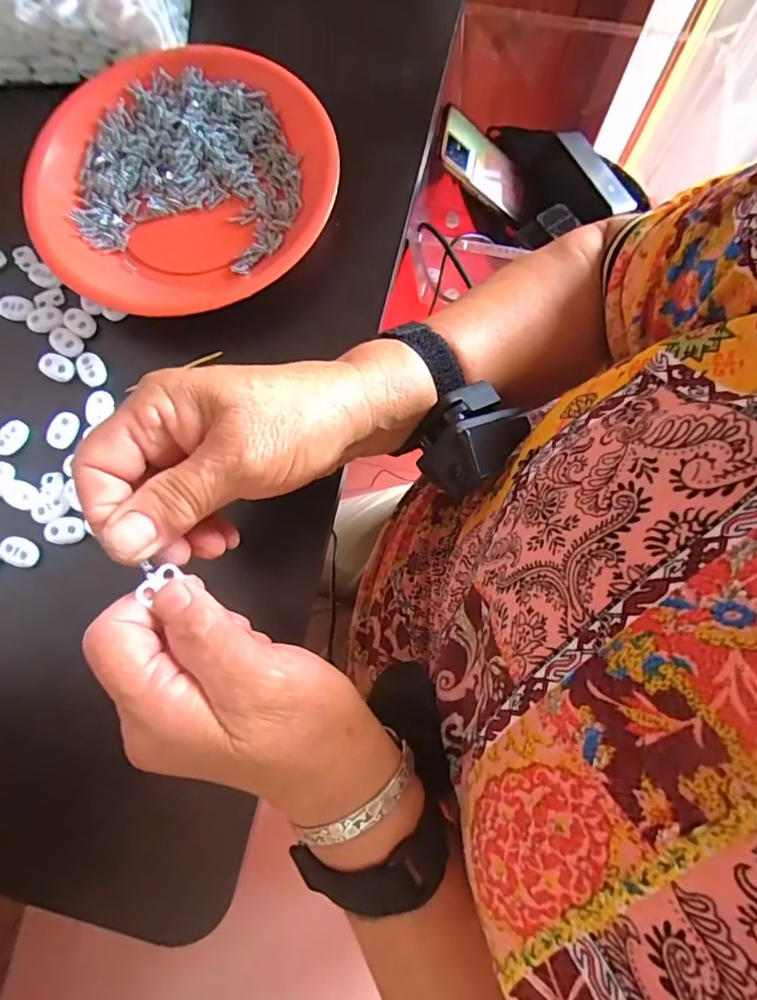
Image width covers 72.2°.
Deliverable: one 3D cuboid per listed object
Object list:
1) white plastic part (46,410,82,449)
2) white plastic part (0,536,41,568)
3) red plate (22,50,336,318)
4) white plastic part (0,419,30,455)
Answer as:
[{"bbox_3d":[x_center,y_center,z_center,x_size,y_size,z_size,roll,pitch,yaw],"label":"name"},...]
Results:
[{"bbox_3d":[-0.191,-0.043,0.315,0.015,0.004,0.023,21,78,6],"label":"white plastic part"},{"bbox_3d":[-0.208,0.030,0.300,0.022,0.004,0.016,17,78,6],"label":"white plastic part"},{"bbox_3d":[-0.128,-0.202,0.333,0.186,0.029,0.172,0,77,2],"label":"red plate"},{"bbox_3d":[-0.224,-0.038,0.315,0.016,0.004,0.023,26,79,7],"label":"white plastic part"}]

